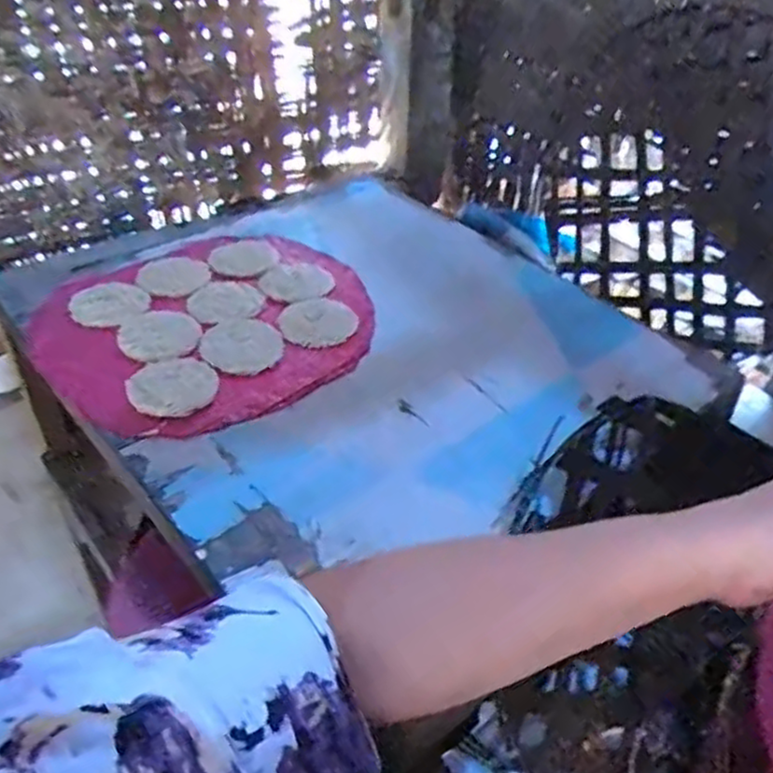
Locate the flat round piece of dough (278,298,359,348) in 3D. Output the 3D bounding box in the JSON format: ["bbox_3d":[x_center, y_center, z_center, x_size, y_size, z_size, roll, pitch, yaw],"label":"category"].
[{"bbox_3d":[-0.071,-0.067,0.776,0.077,0.010,0.073,2,49,-3],"label":"flat round piece of dough"}]

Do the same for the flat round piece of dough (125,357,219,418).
[{"bbox_3d":[-0.198,-0.001,0.675,0.076,0.013,0.073,6,46,-6],"label":"flat round piece of dough"}]

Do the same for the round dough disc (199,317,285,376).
[{"bbox_3d":[-0.145,-0.041,0.733,0.080,0.008,0.094,-9,39,-15],"label":"round dough disc"}]

